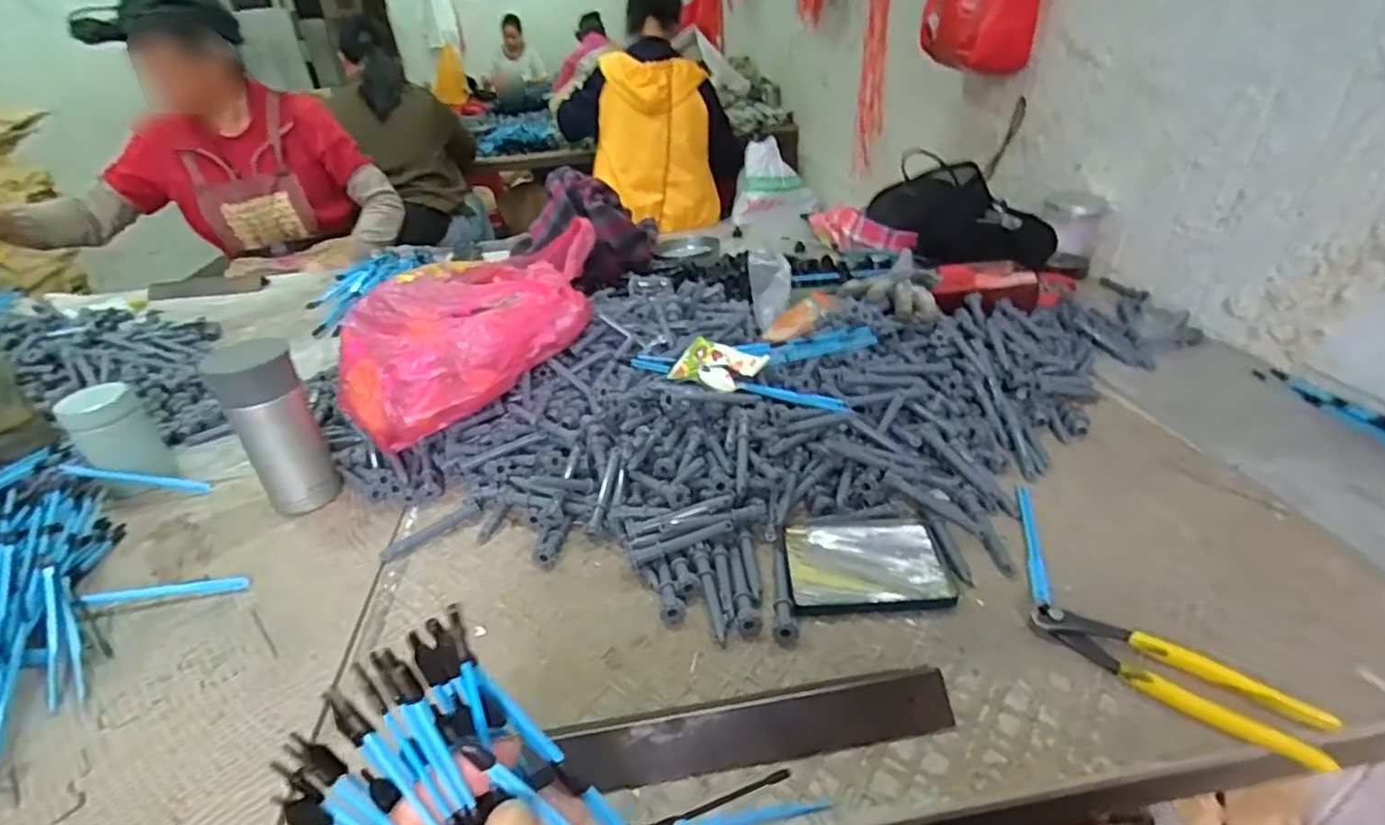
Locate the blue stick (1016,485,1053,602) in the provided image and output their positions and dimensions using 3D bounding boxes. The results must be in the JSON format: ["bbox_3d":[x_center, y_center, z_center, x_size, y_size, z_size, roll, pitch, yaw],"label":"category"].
[{"bbox_3d":[0.290,0.109,0.544,0.012,0.010,0.141,6,34,16],"label":"blue stick"}]

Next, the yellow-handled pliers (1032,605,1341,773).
[{"bbox_3d":[0.317,0.175,0.427,0.043,0.025,0.160,-30,40,-35],"label":"yellow-handled pliers"}]

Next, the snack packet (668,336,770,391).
[{"bbox_3d":[0.028,-0.051,0.714,0.090,0.029,0.067,15,37,28],"label":"snack packet"}]

